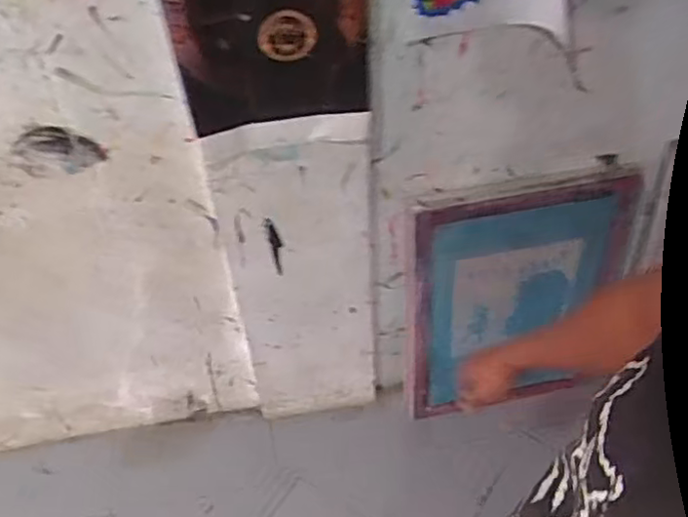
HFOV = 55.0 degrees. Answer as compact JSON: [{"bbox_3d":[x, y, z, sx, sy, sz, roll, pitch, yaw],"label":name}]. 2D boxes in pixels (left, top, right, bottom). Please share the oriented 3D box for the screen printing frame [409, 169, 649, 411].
[{"bbox_3d":[0.376,0.106,1.486,0.444,0.616,0.056,-5,38,-1],"label":"screen printing frame"}]

